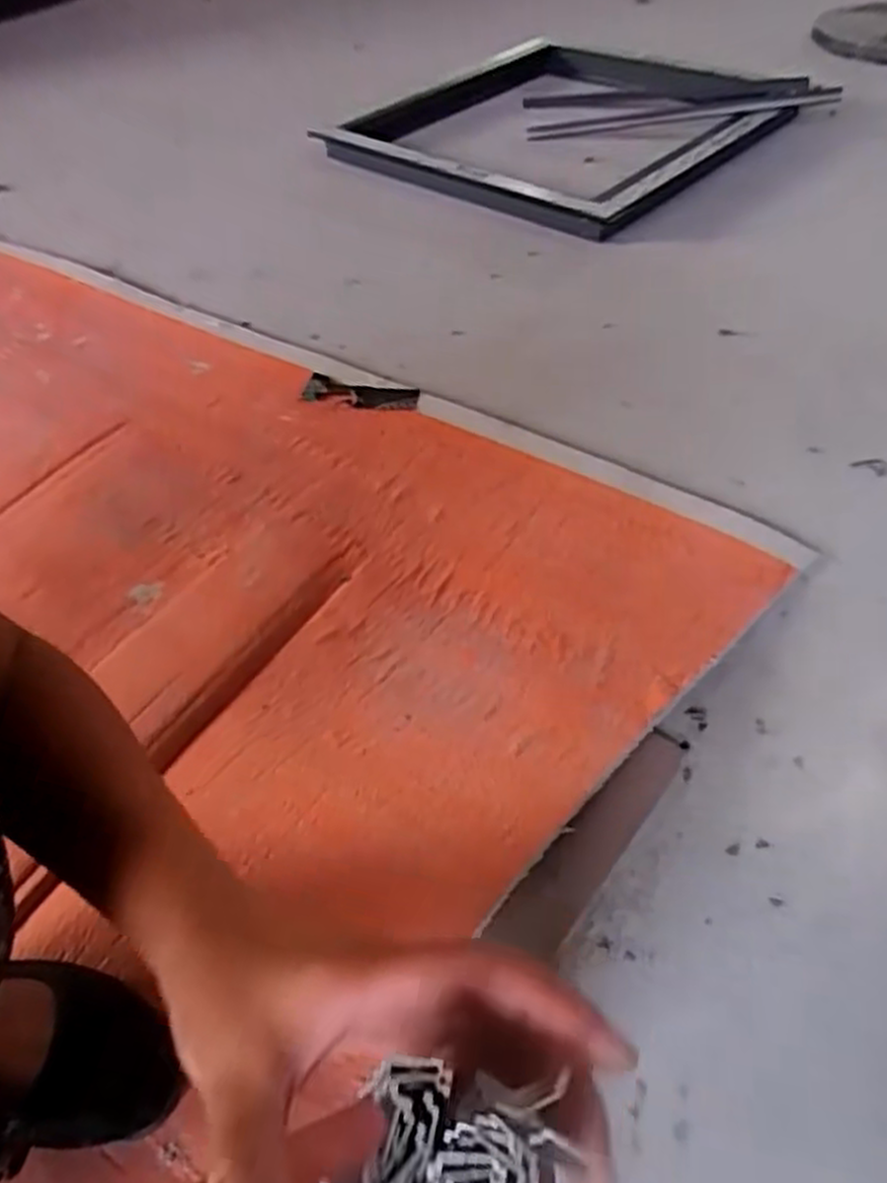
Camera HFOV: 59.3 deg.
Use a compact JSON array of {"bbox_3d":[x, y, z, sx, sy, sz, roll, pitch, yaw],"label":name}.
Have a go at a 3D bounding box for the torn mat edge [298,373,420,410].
[{"bbox_3d":[-0.108,-0.251,0.996,0.151,0.009,0.057,10,50,13],"label":"torn mat edge"}]

